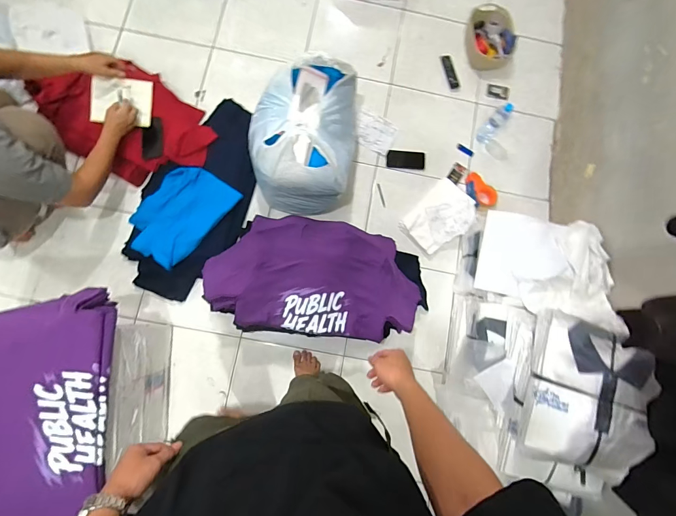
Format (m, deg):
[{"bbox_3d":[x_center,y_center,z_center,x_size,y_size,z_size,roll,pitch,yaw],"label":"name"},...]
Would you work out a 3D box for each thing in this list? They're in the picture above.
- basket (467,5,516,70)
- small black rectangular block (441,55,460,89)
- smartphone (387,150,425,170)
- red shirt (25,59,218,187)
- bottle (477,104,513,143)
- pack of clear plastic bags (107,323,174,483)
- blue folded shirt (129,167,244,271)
[{"bbox_3d":[0.661,-0.967,1.594,0.183,0.105,0.249,-8,83,-5],"label":"basket"},{"bbox_3d":[0.504,-0.832,1.628,0.040,0.022,0.155,-17,84,-6],"label":"small black rectangular block"},{"bbox_3d":[0.292,-0.421,1.561,0.168,0.009,0.072,1,92,-12],"label":"smartphone"},{"bbox_3d":[-0.827,-0.536,1.420,0.669,0.116,0.410,28,84,-5],"label":"red shirt"},{"bbox_3d":[0.648,-0.556,1.498,0.072,0.210,0.071,43,81,2],"label":"bottle"},{"bbox_3d":[-0.607,0.400,1.154,0.027,0.410,0.371,-5,81,-6],"label":"pack of clear plastic bags"},{"bbox_3d":[-0.597,-0.173,1.367,0.273,0.060,0.392,39,80,3],"label":"blue folded shirt"}]

